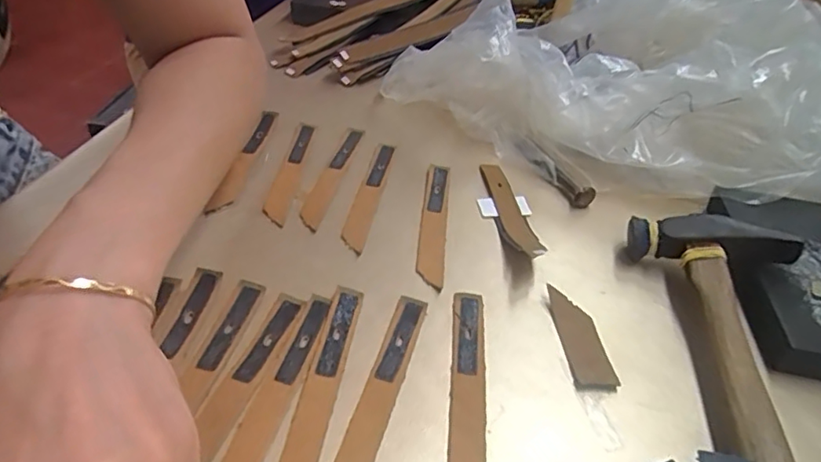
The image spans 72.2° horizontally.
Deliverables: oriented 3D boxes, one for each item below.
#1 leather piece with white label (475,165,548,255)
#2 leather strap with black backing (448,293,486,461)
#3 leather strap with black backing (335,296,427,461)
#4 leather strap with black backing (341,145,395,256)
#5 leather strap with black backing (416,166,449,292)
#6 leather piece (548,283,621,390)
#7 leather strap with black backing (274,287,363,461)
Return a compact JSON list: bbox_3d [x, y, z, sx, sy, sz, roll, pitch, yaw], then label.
[{"bbox_3d":[0.067,-0.016,0.389,0.035,0.016,0.110,2,39,-7],"label":"leather piece with white label"},{"bbox_3d":[0.028,0.078,0.280,0.017,0.004,0.125,7,39,0],"label":"leather strap with black backing"},{"bbox_3d":[-0.015,0.079,0.273,0.017,0.005,0.124,14,40,8],"label":"leather strap with black backing"},{"bbox_3d":[-0.028,-0.027,0.394,0.015,0.006,0.119,10,39,4],"label":"leather strap with black backing"},{"bbox_3d":[0.016,-0.008,0.379,0.016,0.005,0.122,7,39,0],"label":"leather strap with black backing"},{"bbox_3d":[0.094,0.058,0.312,0.024,0.007,0.064,1,39,-7],"label":"leather piece"},{"bbox_3d":[-0.044,0.075,0.271,0.019,0.004,0.124,10,42,3],"label":"leather strap with black backing"}]

